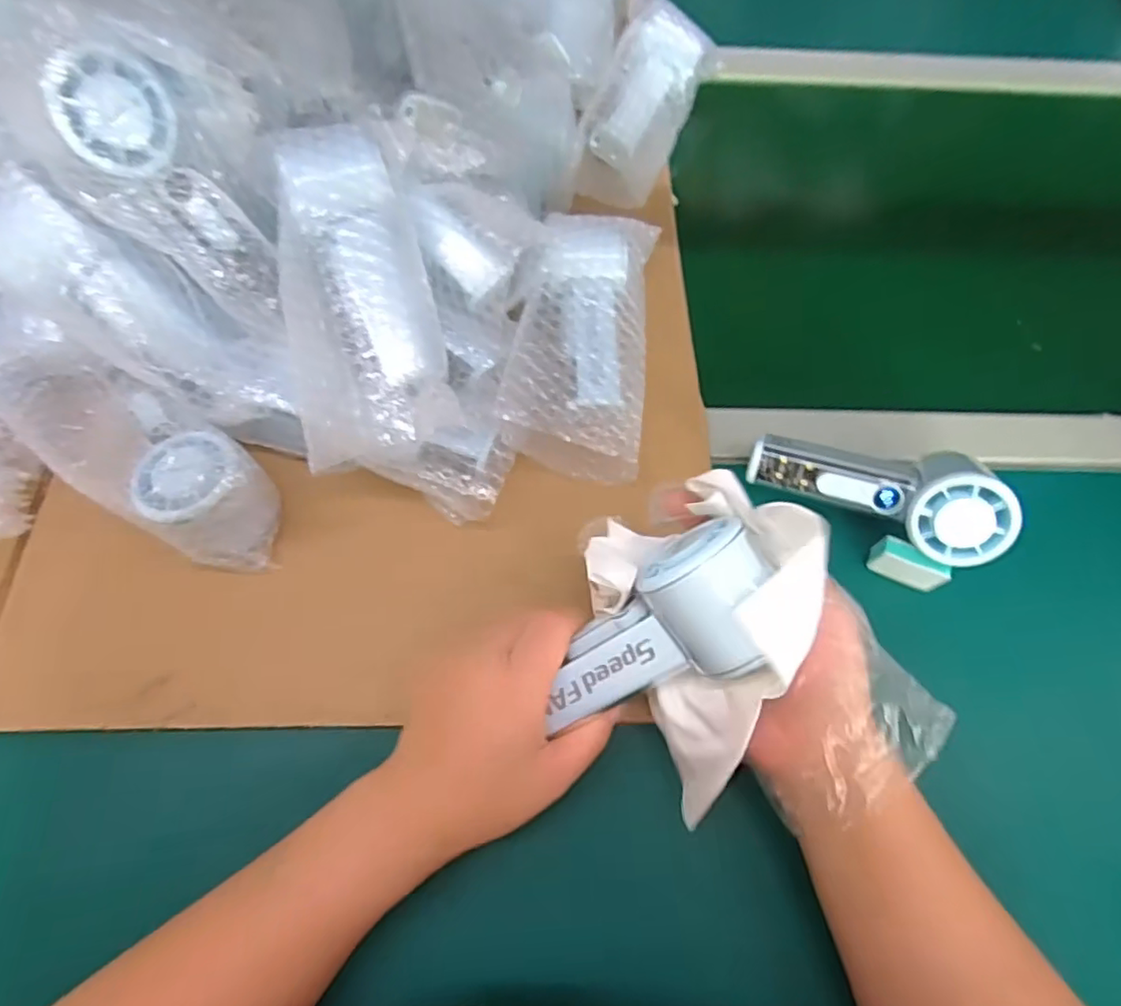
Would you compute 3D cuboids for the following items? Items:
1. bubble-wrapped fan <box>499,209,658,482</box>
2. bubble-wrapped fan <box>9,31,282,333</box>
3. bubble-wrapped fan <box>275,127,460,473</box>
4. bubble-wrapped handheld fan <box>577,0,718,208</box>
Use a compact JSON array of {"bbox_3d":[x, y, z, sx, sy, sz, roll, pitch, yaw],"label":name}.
[{"bbox_3d":[0.015,-0.112,0.433,0.093,0.071,0.203,5,65,0],"label":"bubble-wrapped fan"},{"bbox_3d":[-0.210,-0.168,0.344,0.056,0.150,0.071,15,61,41],"label":"bubble-wrapped fan"},{"bbox_3d":[-0.114,-0.119,0.352,0.083,0.053,0.189,-9,89,-6],"label":"bubble-wrapped fan"},{"bbox_3d":[0.074,-0.350,0.551,0.076,0.074,0.204,25,82,9],"label":"bubble-wrapped handheld fan"}]

